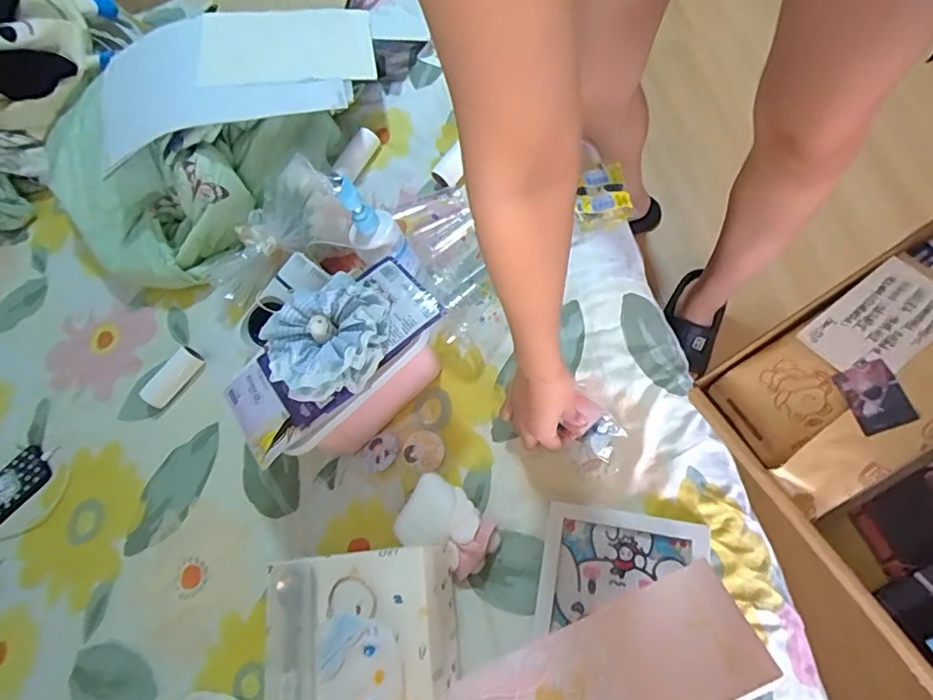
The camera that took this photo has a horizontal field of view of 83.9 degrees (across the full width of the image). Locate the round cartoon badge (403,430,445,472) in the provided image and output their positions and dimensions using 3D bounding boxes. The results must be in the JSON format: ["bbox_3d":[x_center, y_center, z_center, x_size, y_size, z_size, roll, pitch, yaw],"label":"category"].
[{"bbox_3d":[-0.057,0.136,0.700,0.056,0.011,0.054,-3,79,17],"label":"round cartoon badge"}]

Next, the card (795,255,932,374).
[{"bbox_3d":[0.257,-0.018,0.322,0.079,0.004,0.051,-40,61,3],"label":"card"}]

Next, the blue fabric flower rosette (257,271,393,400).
[{"bbox_3d":[-0.154,-0.016,0.575,0.137,0.045,0.126,-1,68,2],"label":"blue fabric flower rosette"}]

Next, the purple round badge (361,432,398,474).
[{"bbox_3d":[-0.121,0.144,0.725,0.057,0.006,0.050,-42,59,5],"label":"purple round badge"}]

